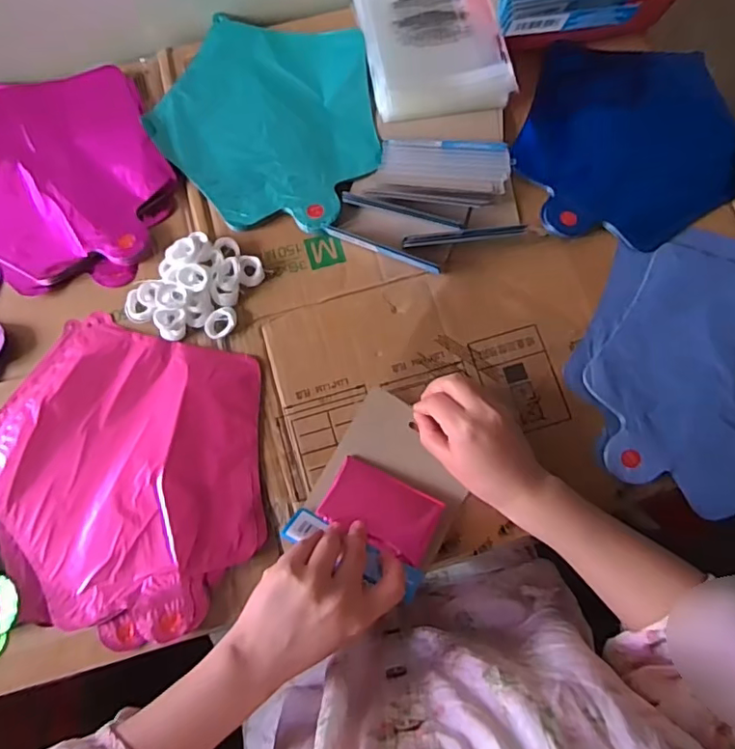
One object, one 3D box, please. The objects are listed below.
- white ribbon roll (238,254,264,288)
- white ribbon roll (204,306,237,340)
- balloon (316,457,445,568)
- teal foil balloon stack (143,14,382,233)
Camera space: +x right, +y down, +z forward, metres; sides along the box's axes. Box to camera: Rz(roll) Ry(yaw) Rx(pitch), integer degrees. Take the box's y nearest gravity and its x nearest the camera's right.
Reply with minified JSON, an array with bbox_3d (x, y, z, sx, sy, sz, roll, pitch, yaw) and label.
[{"bbox_3d":[-0.105,-0.093,0.502,0.021,0.013,0.026,-3,74,-1],"label":"white ribbon roll"},{"bbox_3d":[-0.130,-0.046,0.489,0.031,0.009,0.023,-43,79,-12],"label":"white ribbon roll"},{"bbox_3d":[0.012,0.109,0.457,0.089,0.009,0.054,26,75,7],"label":"balloon"},{"bbox_3d":[-0.100,-0.254,0.549,0.218,0.015,0.233,5,74,1],"label":"teal foil balloon stack"}]

